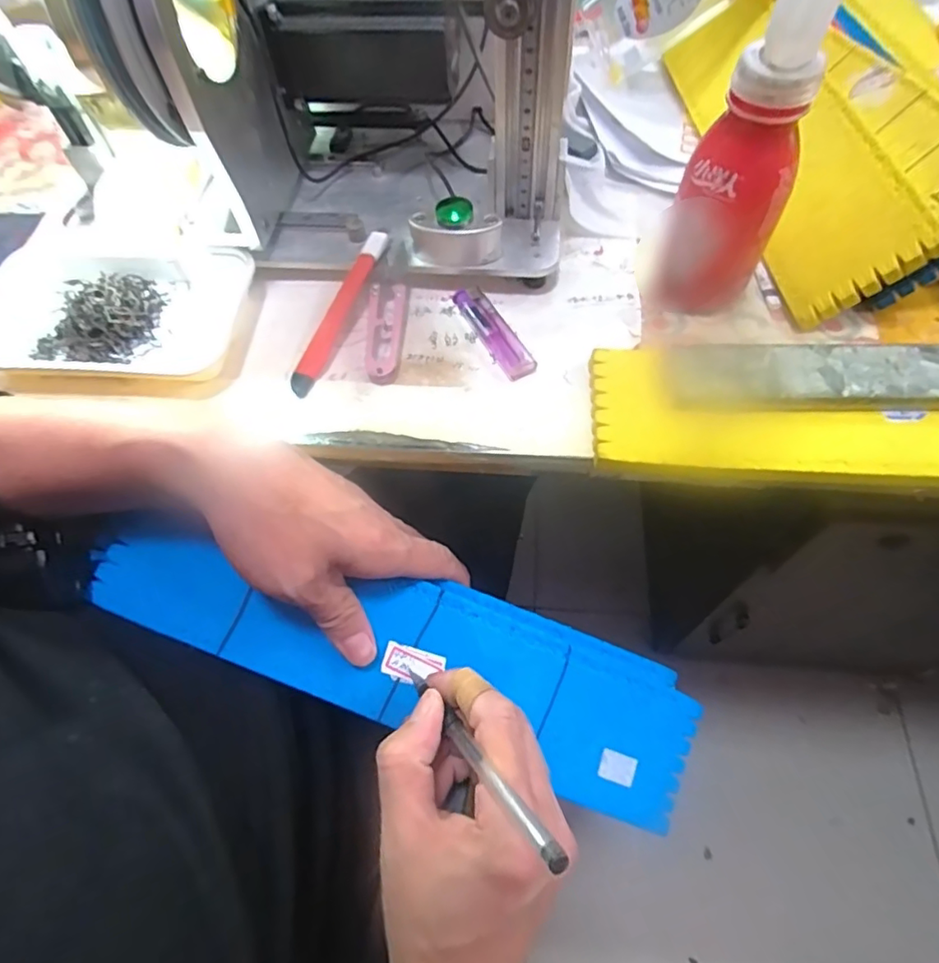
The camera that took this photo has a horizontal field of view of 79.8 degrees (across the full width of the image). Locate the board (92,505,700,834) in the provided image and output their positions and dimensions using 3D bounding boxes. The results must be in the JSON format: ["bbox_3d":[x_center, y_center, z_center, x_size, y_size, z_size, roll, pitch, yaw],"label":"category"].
[{"bbox_3d":[-0.033,0.099,0.313,0.336,0.018,0.089,18,67,-5],"label":"board"}]

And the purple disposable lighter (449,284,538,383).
[{"bbox_3d":[0.016,-0.095,0.350,0.020,0.008,0.076,-26,63,-11],"label":"purple disposable lighter"}]

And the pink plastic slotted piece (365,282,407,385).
[{"bbox_3d":[-0.053,-0.094,0.351,0.022,0.013,0.073,2,61,4],"label":"pink plastic slotted piece"}]

